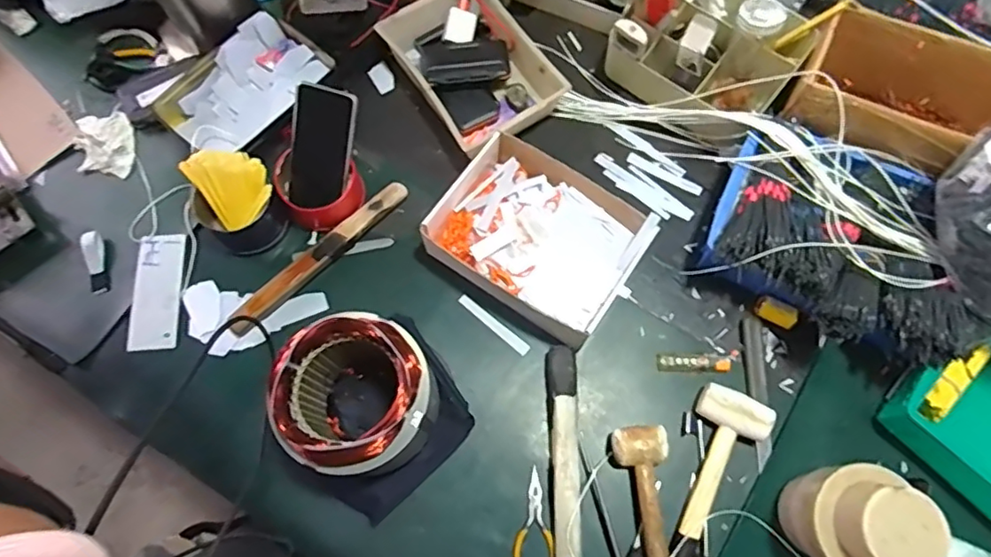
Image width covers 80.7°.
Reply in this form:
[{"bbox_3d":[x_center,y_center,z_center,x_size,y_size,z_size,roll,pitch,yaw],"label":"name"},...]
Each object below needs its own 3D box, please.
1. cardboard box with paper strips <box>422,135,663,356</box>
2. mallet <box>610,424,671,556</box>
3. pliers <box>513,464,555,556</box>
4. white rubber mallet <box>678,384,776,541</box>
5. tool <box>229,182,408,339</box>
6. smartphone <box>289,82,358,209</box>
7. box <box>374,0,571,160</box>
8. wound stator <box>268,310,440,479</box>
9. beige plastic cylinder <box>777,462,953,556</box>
[{"bbox_3d":[0.055,-0.050,0.740,0.239,0.077,0.190,36,76,11],"label":"cardboard box with paper strips"},{"bbox_3d":[0.178,0.295,0.636,0.057,0.037,0.258,-7,72,-2],"label":"mallet"},{"bbox_3d":[0.043,0.280,0.665,0.044,0.015,0.117,0,72,0],"label":"pliers"},{"bbox_3d":[0.248,0.208,0.665,0.079,0.046,0.170,28,74,9],"label":"white rubber mallet"},{"bbox_3d":[-0.225,-0.030,0.753,0.275,0.024,0.029,-43,77,-15],"label":"tool"},{"bbox_3d":[-0.221,-0.162,0.733,0.077,0.013,0.151,17,114,6],"label":"smartphone"},{"bbox_3d":[-0.028,-0.294,0.826,0.171,0.062,0.250,-31,74,-9],"label":"box"},{"bbox_3d":[-0.140,0.130,0.619,0.140,0.172,0.147,0,72,0],"label":"wound stator"},{"bbox_3d":[0.361,0.248,0.593,0.092,0.160,0.112,7,72,3],"label":"beige plastic cylinder"}]

